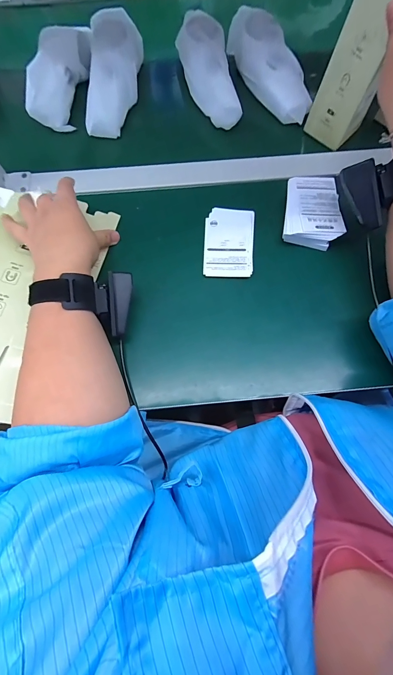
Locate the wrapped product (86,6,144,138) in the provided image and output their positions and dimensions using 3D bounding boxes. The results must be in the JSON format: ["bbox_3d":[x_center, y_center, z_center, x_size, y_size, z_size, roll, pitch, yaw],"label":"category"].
[{"bbox_3d":[-0.123,-0.401,0.445,0.070,0.057,0.208,-1,73,0],"label":"wrapped product"}]

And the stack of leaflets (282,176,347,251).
[{"bbox_3d":[0.147,-0.160,0.382,0.072,0.025,0.098,-1,73,0],"label":"stack of leaflets"}]

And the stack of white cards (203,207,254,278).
[{"bbox_3d":[0.043,-0.126,0.384,0.063,0.005,0.103,3,73,1],"label":"stack of white cards"}]

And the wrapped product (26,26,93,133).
[{"bbox_3d":[-0.198,-0.391,0.437,0.053,0.064,0.166,6,73,2],"label":"wrapped product"}]

